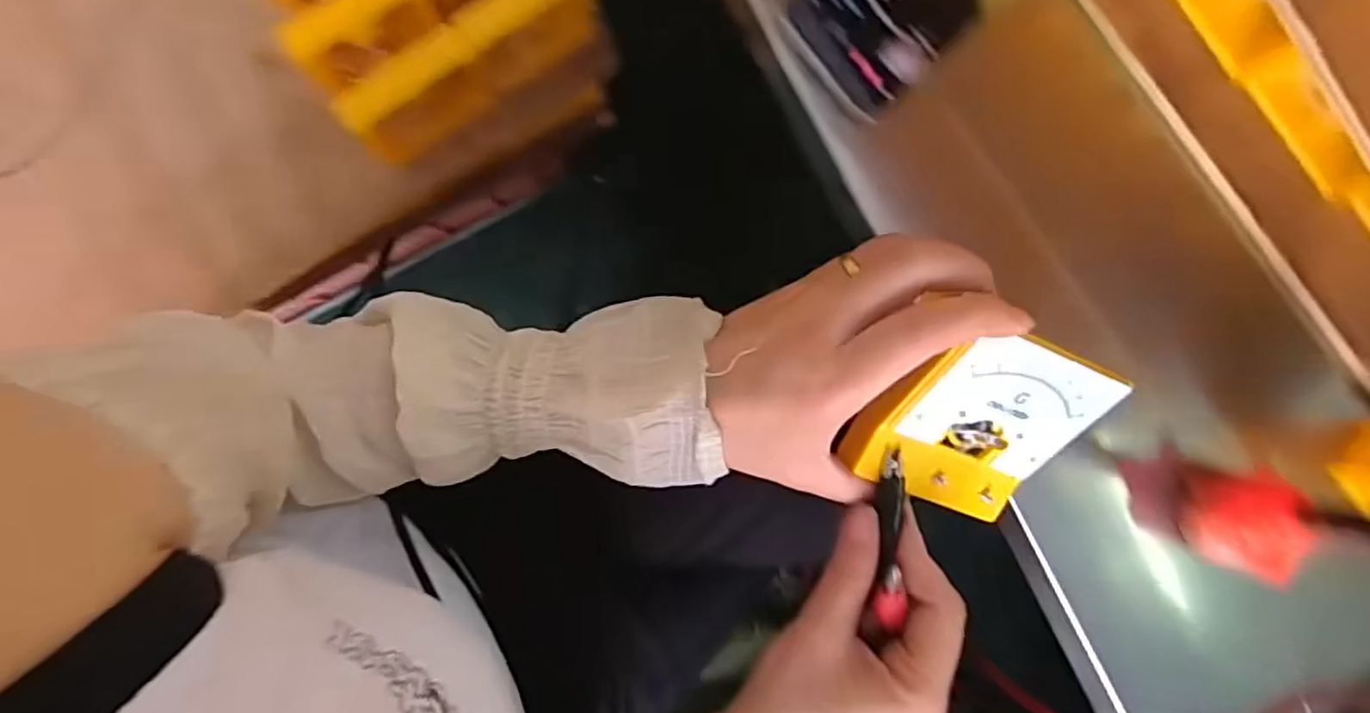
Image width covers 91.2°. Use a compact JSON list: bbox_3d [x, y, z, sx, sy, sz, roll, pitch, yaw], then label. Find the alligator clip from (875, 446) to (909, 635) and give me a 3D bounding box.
[{"bbox_3d":[0.089,0.078,0.290,0.012,0.012,0.074,7,79,-9],"label":"alligator clip"}]

